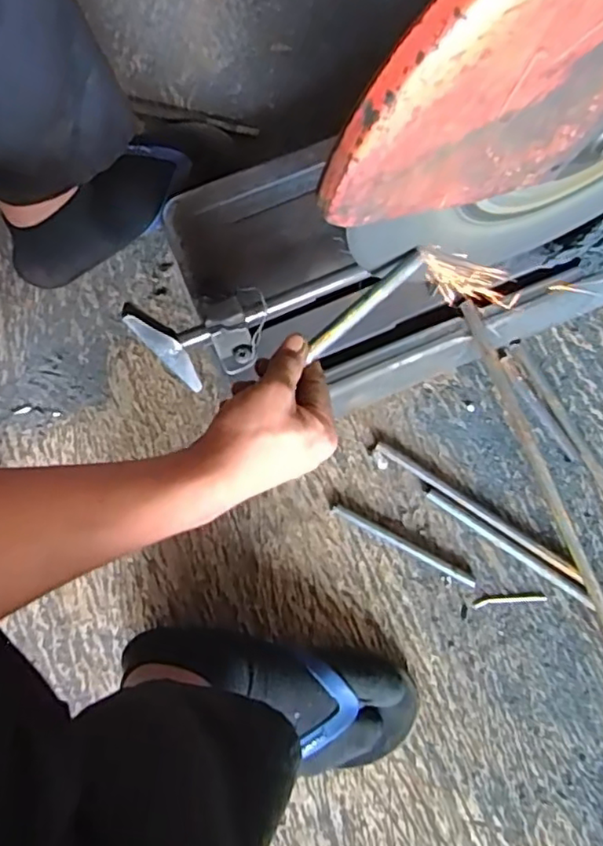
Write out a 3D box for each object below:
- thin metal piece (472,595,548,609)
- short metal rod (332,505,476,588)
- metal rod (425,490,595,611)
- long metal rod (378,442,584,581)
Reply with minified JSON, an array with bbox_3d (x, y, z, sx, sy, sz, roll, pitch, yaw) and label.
[{"bbox_3d":[0.201,0.171,0.593,0.071,0.004,0.008,-6,78,-1],"label":"thin metal piece"},{"bbox_3d":[0.098,0.119,0.599,0.149,0.013,0.011,28,80,6],"label":"short metal rod"},{"bbox_3d":[0.203,0.122,0.602,0.184,0.009,0.010,34,81,7],"label":"metal rod"},{"bbox_3d":[0.173,0.085,0.609,0.228,0.012,0.014,34,81,7],"label":"long metal rod"}]

